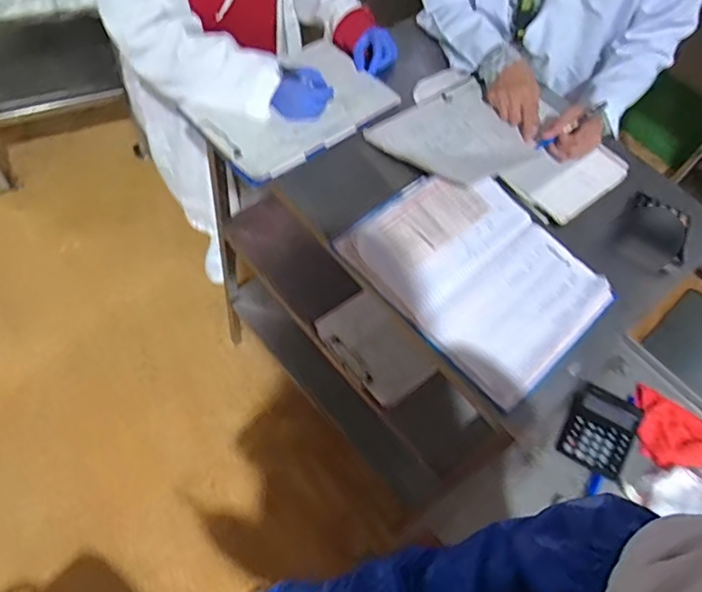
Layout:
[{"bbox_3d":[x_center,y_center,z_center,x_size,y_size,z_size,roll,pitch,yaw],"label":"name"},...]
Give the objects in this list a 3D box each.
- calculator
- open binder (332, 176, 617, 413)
[{"bbox_3d":[0.418,0.222,0.924,0.115,0.017,0.140,33,68,7],"label":"calculator"},{"bbox_3d":[0.189,-0.039,0.822,0.270,0.040,0.338,-38,80,-28],"label":"open binder"}]

